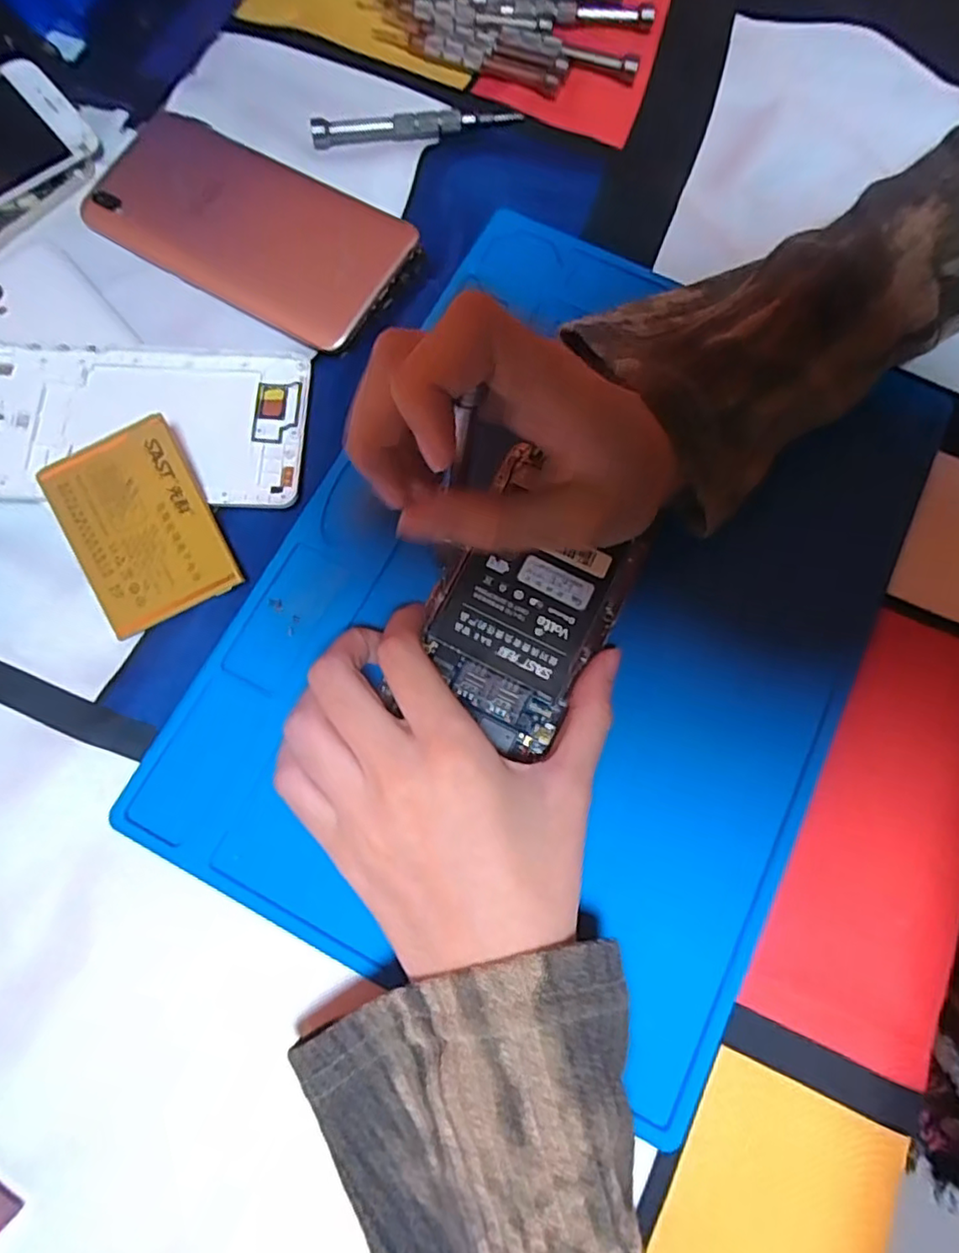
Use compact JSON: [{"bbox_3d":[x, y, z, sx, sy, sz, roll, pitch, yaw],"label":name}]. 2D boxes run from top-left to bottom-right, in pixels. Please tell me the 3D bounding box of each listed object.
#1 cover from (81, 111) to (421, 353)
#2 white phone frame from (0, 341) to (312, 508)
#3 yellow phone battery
[{"bbox_3d":[-0.110,-0.190,0.289,0.159,0.011,0.075,30,77,6],"label":"cover"},{"bbox_3d":[-0.145,-0.085,0.264,0.142,0.011,0.071,2,76,-1],"label":"white phone frame"},{"bbox_3d":[-0.134,-0.039,0.245,0.054,0.004,0.074,-25,92,-1],"label":"yellow phone battery"}]

